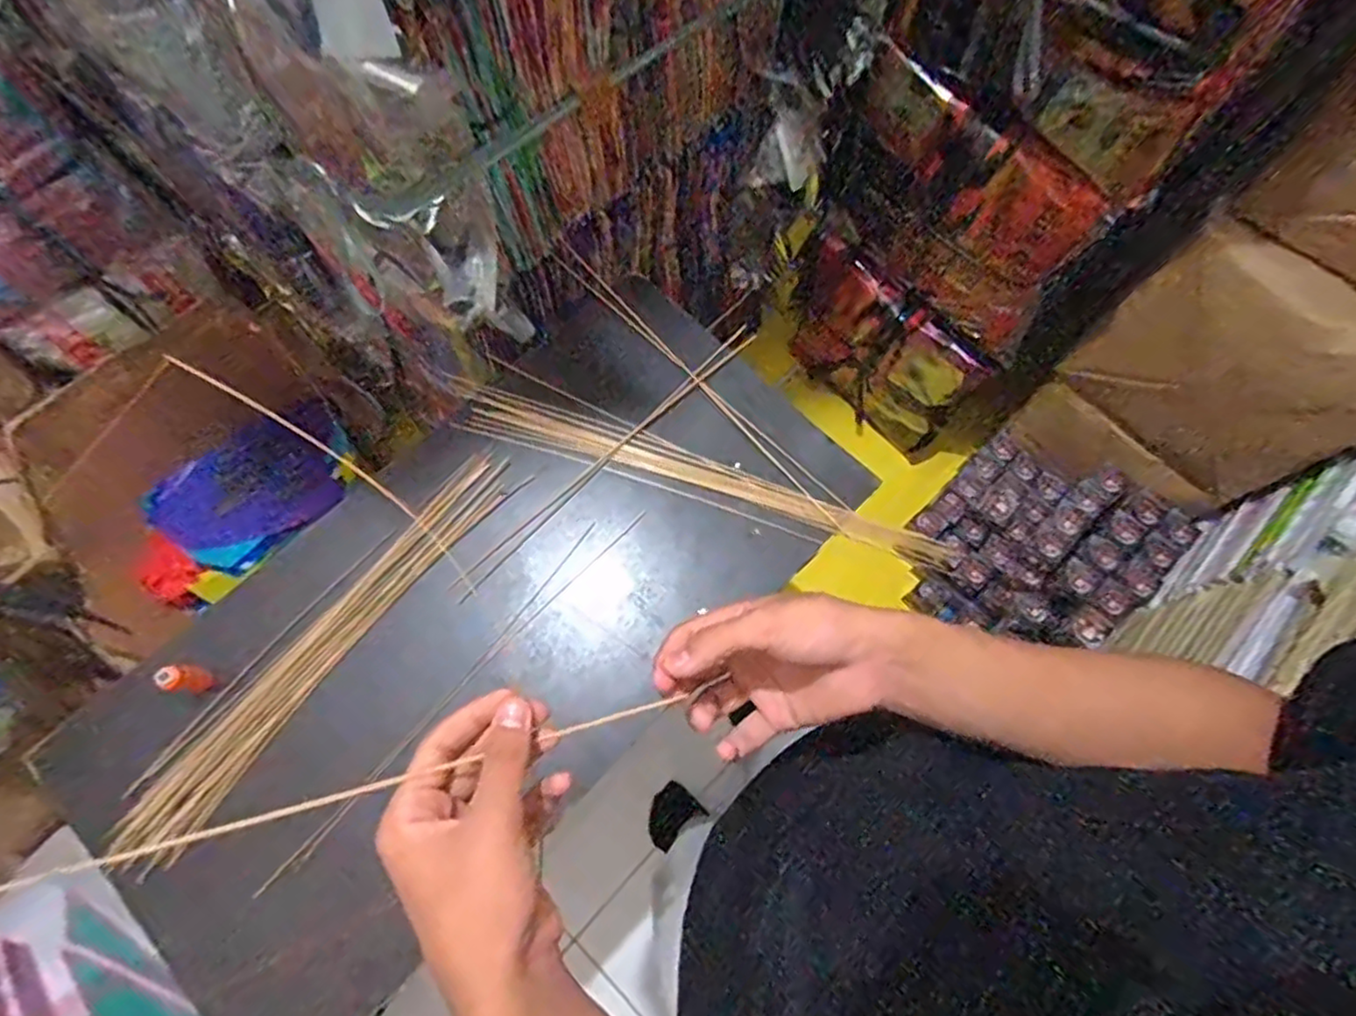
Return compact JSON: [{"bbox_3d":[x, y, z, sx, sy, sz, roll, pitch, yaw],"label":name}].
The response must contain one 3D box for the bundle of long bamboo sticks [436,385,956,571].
[{"bbox_3d":[0.023,-0.041,0.745,0.562,0.018,0.057,16,71,4],"label":"bundle of long bamboo sticks"}]

